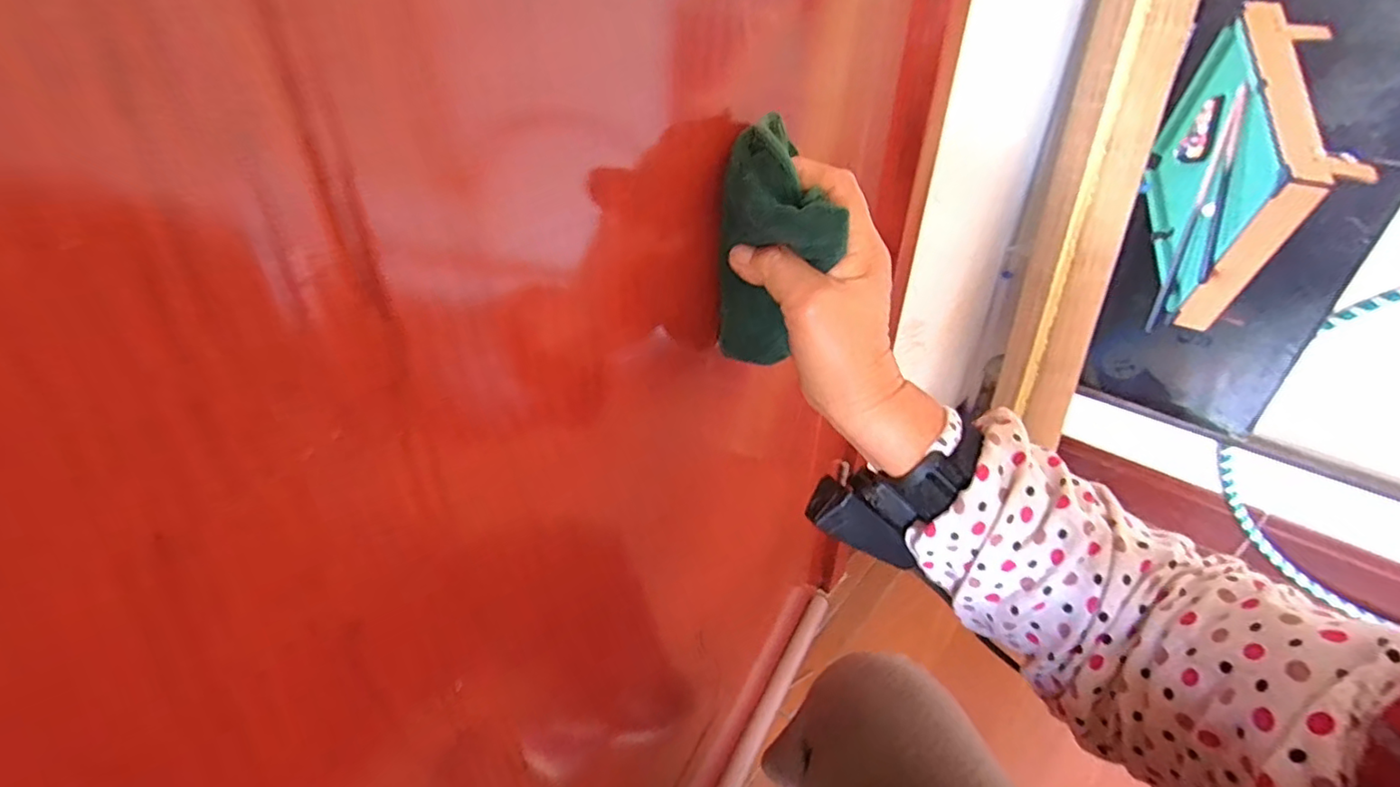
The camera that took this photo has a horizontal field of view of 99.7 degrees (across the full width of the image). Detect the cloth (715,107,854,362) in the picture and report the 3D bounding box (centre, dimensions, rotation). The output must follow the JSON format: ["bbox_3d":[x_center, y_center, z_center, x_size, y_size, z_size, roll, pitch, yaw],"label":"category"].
[{"bbox_3d":[0.042,-0.071,0.319,0.073,0.130,0.034,17,46,26],"label":"cloth"}]

